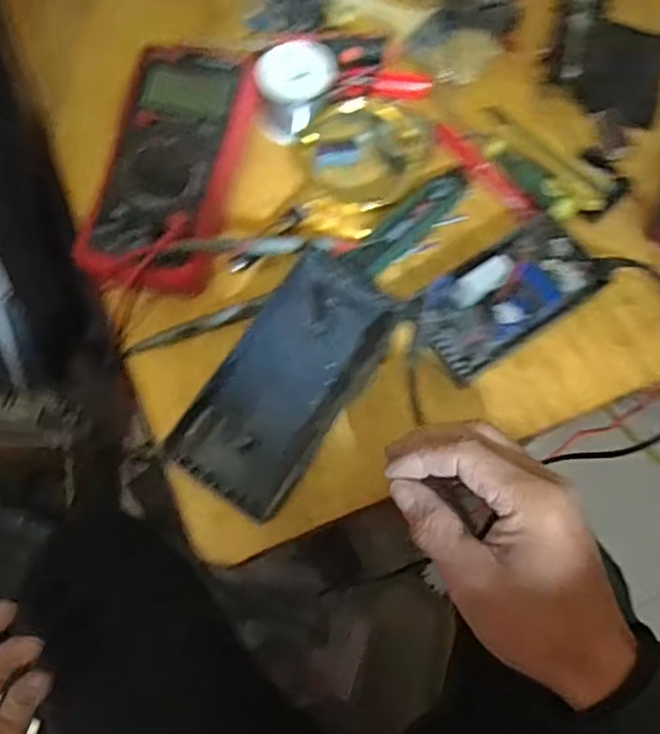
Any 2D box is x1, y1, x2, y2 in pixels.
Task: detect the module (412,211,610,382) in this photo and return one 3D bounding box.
[{"bbox_3d":[0.121,-0.050,0.458,0.141,0.045,0.075,-33,73,-14],"label":"module"}]

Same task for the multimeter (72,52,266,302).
[{"bbox_3d":[-0.114,-0.140,0.481,0.092,0.046,0.189,12,69,3],"label":"multimeter"}]

